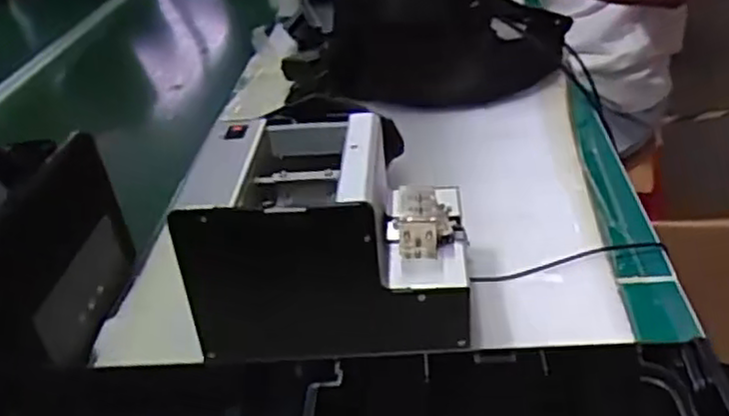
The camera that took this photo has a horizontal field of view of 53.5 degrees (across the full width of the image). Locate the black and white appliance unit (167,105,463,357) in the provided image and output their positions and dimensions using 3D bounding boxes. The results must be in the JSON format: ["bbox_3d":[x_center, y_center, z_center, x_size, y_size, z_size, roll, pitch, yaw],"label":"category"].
[{"bbox_3d":[-0.021,0.023,0.505,0.176,0.136,0.127,-5,30,7],"label":"black and white appliance unit"}]

